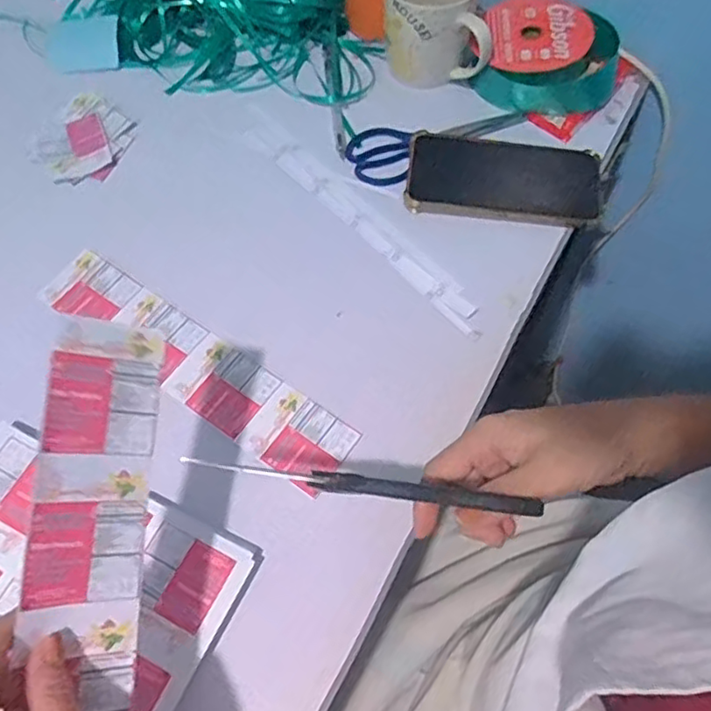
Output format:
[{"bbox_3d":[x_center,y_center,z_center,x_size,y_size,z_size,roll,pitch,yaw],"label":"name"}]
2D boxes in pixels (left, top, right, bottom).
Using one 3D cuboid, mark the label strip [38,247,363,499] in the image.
[{"bbox_3d":[-0.128,0.005,0.490,0.284,0.006,0.059,33,67,16],"label":"label strip"}]

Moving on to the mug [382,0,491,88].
[{"bbox_3d":[0.074,-0.305,0.585,0.096,0.092,0.082,3,64,3],"label":"mug"}]

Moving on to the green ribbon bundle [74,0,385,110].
[{"bbox_3d":[-0.148,-0.359,0.647,0.316,0.041,0.284,-5,64,-2],"label":"green ribbon bundle"}]

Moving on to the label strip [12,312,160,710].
[{"bbox_3d":[-0.130,0.086,0.314,0.056,0.011,0.207,10,80,-42],"label":"label strip"}]

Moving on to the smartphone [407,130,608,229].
[{"bbox_3d":[0.128,-0.156,0.544,0.162,0.017,0.085,6,64,4],"label":"smartphone"}]

